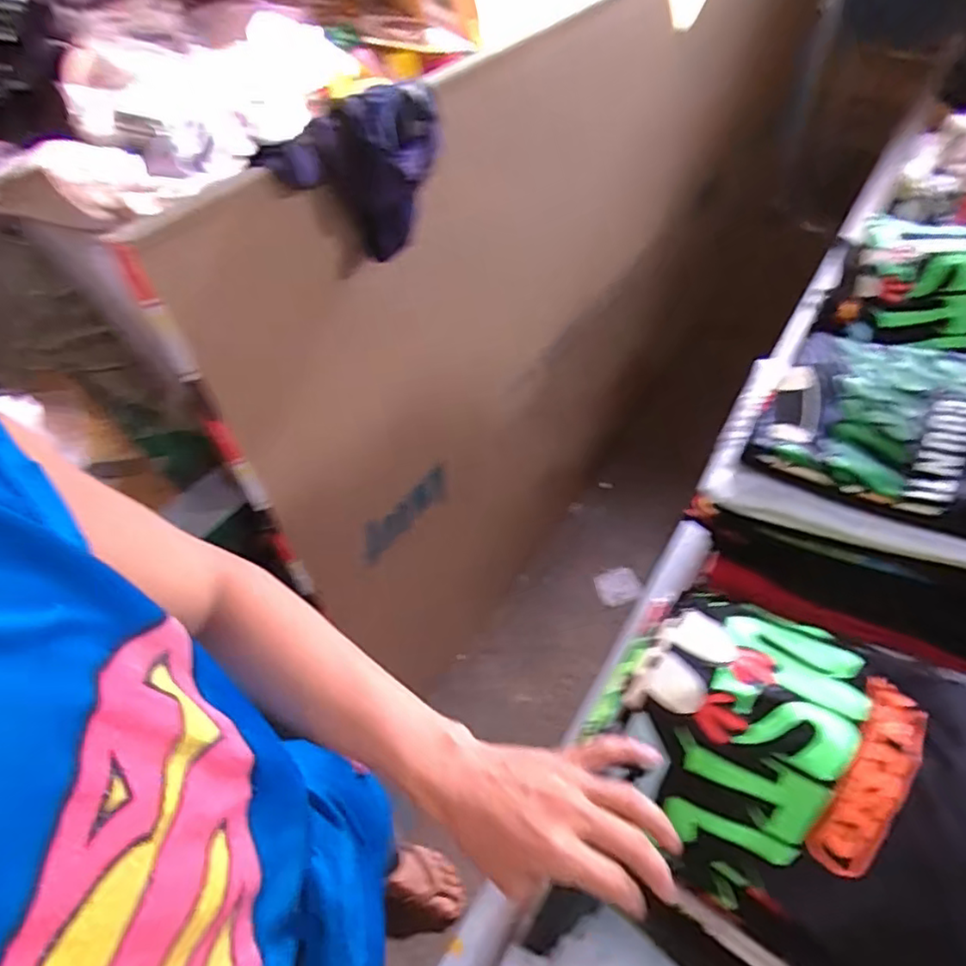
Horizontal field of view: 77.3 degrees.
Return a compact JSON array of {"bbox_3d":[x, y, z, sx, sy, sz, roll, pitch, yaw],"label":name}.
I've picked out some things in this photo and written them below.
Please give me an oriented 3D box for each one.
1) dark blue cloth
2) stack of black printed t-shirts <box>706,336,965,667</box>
[{"bbox_3d":[-0.128,-0.341,0.676,0.082,0.143,0.239,24,56,16],"label":"dark blue cloth"},{"bbox_3d":[0.404,-0.021,0.556,0.304,0.189,0.242,28,57,19],"label":"stack of black printed t-shirts"}]

